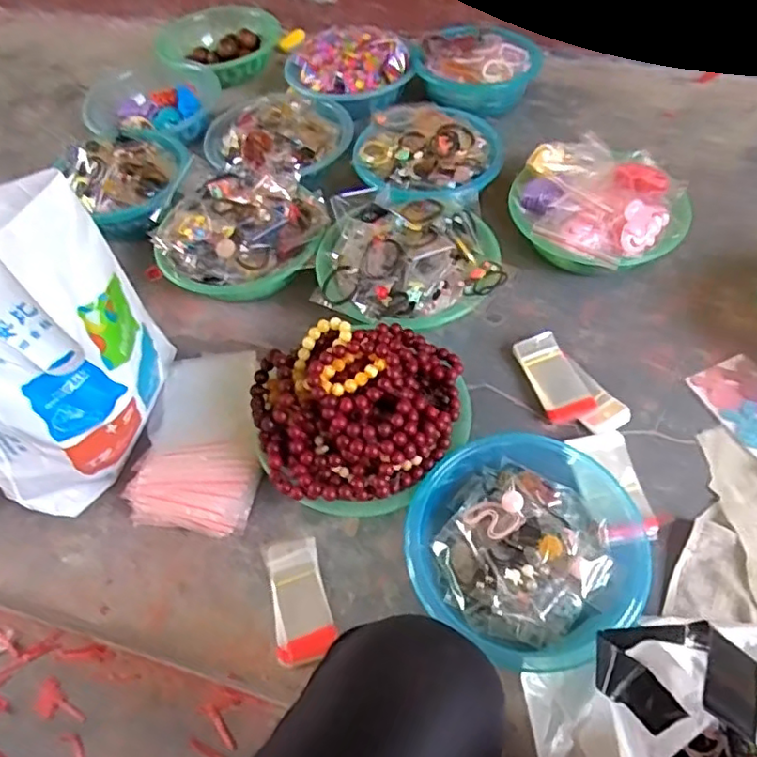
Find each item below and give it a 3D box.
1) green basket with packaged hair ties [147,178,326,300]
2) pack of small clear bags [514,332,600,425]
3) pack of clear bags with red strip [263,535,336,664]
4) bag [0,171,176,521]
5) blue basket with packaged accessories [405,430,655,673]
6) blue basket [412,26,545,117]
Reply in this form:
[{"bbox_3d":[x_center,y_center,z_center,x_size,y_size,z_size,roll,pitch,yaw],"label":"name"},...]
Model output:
[{"bbox_3d":[-0.192,-0.204,0.850,0.237,0.084,0.172,-21,56,-10],"label":"green basket with packaged hair ties"},{"bbox_3d":[0.214,-0.003,0.746,0.056,0.018,0.115,-17,55,-7],"label":"pack of small clear bags"},{"bbox_3d":[-0.083,0.229,0.639,0.059,0.012,0.122,-13,55,-4],"label":"pack of clear bags with red strip"},{"bbox_3d":[-0.363,-0.023,0.648,0.234,0.316,0.189,-34,59,-18],"label":"bag"},{"bbox_3d":[0.154,0.152,0.616,0.224,0.061,0.242,21,59,18],"label":"blue basket with packaged accessories"},{"bbox_3d":[0.172,-0.535,1.071,0.215,0.066,0.167,8,56,10],"label":"blue basket"}]

